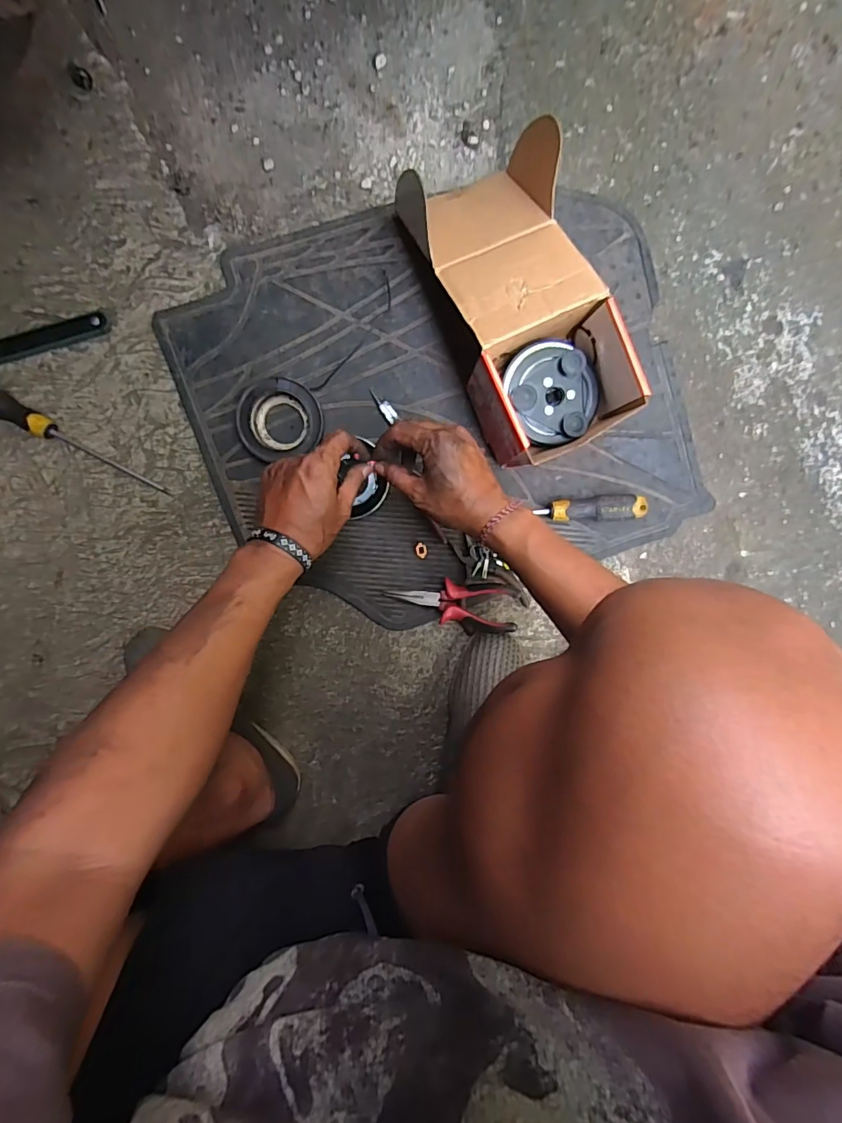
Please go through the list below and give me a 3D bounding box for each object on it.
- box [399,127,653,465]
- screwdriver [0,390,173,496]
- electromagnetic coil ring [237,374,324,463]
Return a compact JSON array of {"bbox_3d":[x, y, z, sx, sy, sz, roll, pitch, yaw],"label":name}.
[{"bbox_3d":[0.107,-0.267,0.516,0.152,0.114,0.290,-25,99,1],"label":"box"},{"bbox_3d":[-0.407,-0.143,0.556,0.246,0.034,0.029,27,96,-6],"label":"screwdriver"},{"bbox_3d":[-0.161,-0.163,0.562,0.091,0.029,0.084,0,98,-3],"label":"electromagnetic coil ring"}]

